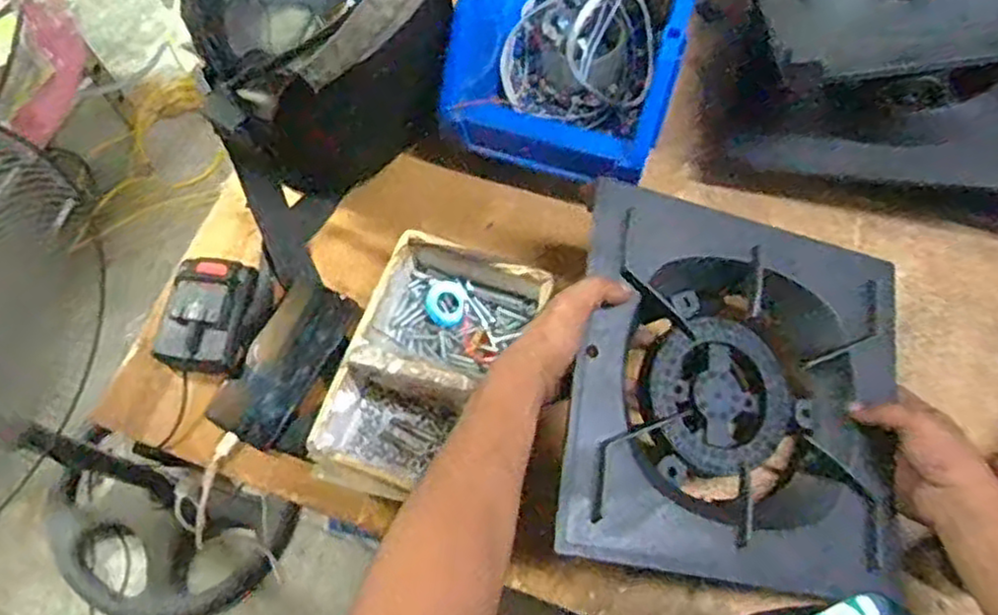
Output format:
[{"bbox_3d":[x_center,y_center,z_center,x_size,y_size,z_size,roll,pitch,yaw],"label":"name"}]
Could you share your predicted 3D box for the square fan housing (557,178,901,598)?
[{"bbox_3d":[0.190,0.068,0.601,0.282,0.054,0.289,13,72,-14],"label":"square fan housing"}]

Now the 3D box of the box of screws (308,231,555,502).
[{"bbox_3d":[-0.071,0.052,0.658,0.137,0.093,0.236,28,71,12],"label":"box of screws"}]

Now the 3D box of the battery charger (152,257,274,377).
[{"bbox_3d":[-0.274,0.010,0.711,0.084,0.061,0.110,14,69,7],"label":"battery charger"}]

